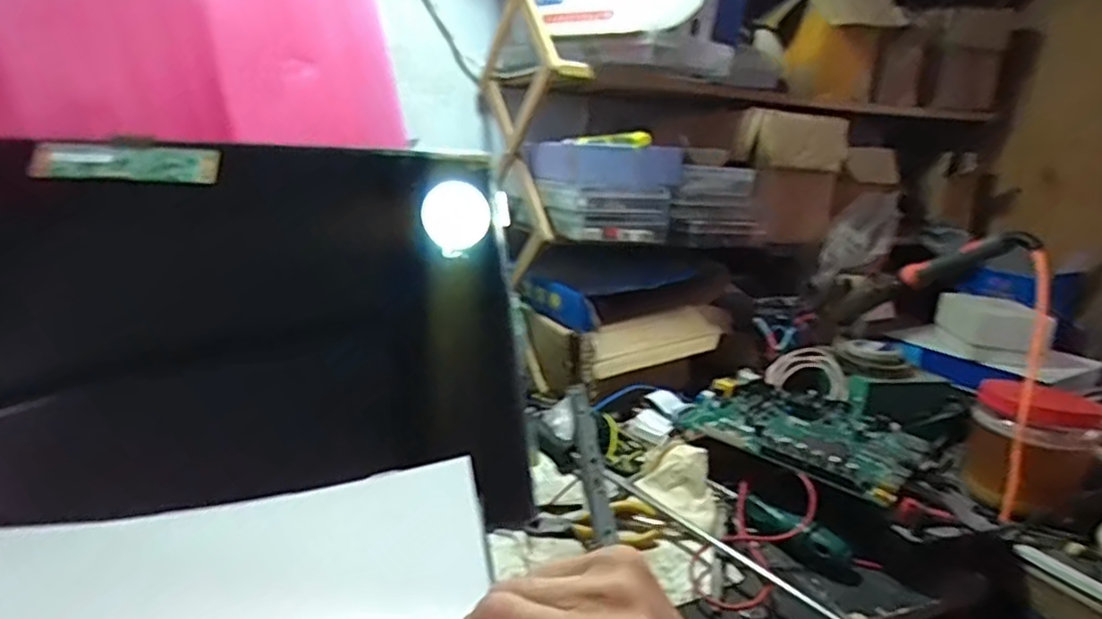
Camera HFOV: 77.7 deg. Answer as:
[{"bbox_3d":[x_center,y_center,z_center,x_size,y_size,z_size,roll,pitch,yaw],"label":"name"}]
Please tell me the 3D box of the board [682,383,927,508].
[{"bbox_3d":[0.240,0.111,0.645,0.188,0.023,0.162,16,19,37],"label":"board"}]

